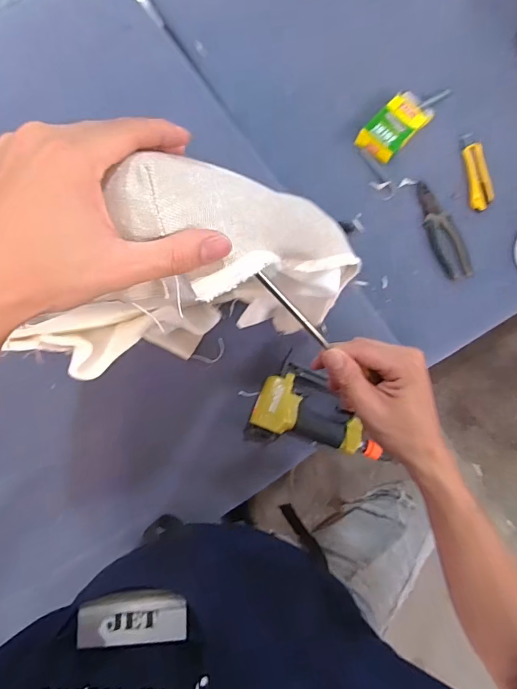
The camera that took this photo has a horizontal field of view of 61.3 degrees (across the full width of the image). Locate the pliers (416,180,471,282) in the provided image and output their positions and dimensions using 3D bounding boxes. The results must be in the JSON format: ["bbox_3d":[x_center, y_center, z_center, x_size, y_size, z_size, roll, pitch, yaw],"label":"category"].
[{"bbox_3d":[0.329,-0.206,0.785,0.057,0.027,0.185,-10,79,-7],"label":"pliers"}]

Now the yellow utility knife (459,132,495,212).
[{"bbox_3d":[0.404,-0.331,0.811,0.041,0.027,0.175,-1,78,-5],"label":"yellow utility knife"}]

